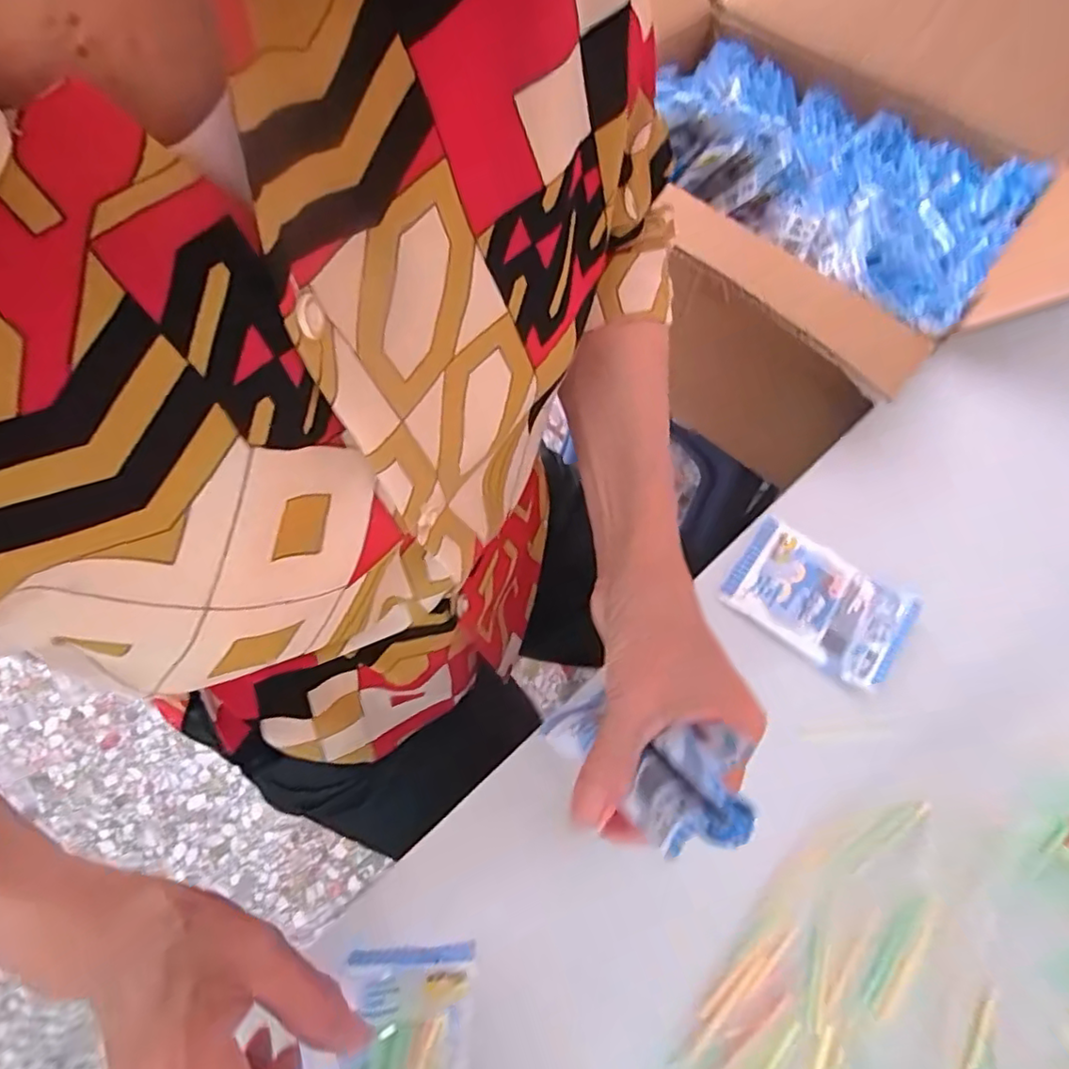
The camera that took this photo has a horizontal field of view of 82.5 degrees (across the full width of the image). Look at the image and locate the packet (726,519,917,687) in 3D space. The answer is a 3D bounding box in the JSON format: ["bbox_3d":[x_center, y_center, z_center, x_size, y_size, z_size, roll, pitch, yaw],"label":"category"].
[{"bbox_3d":[0.179,0.042,0.386,0.104,0.014,0.069,37,71,15],"label":"packet"}]

